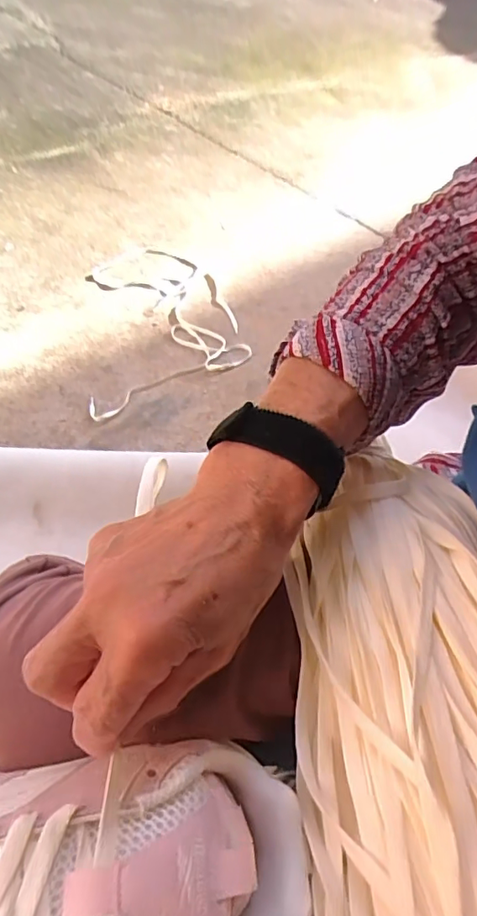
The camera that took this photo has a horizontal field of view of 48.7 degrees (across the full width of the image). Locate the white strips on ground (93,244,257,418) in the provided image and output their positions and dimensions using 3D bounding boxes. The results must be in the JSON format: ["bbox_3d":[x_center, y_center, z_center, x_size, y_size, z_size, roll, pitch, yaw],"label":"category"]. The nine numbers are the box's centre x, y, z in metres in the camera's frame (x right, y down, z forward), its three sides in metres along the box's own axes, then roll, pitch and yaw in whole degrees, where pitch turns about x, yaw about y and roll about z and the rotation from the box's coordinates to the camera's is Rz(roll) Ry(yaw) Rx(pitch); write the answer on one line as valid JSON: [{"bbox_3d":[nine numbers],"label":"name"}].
[{"bbox_3d":[-0.158,-0.312,1.134,0.301,0.025,0.621,-5,46,-10],"label":"white strips on ground"}]

